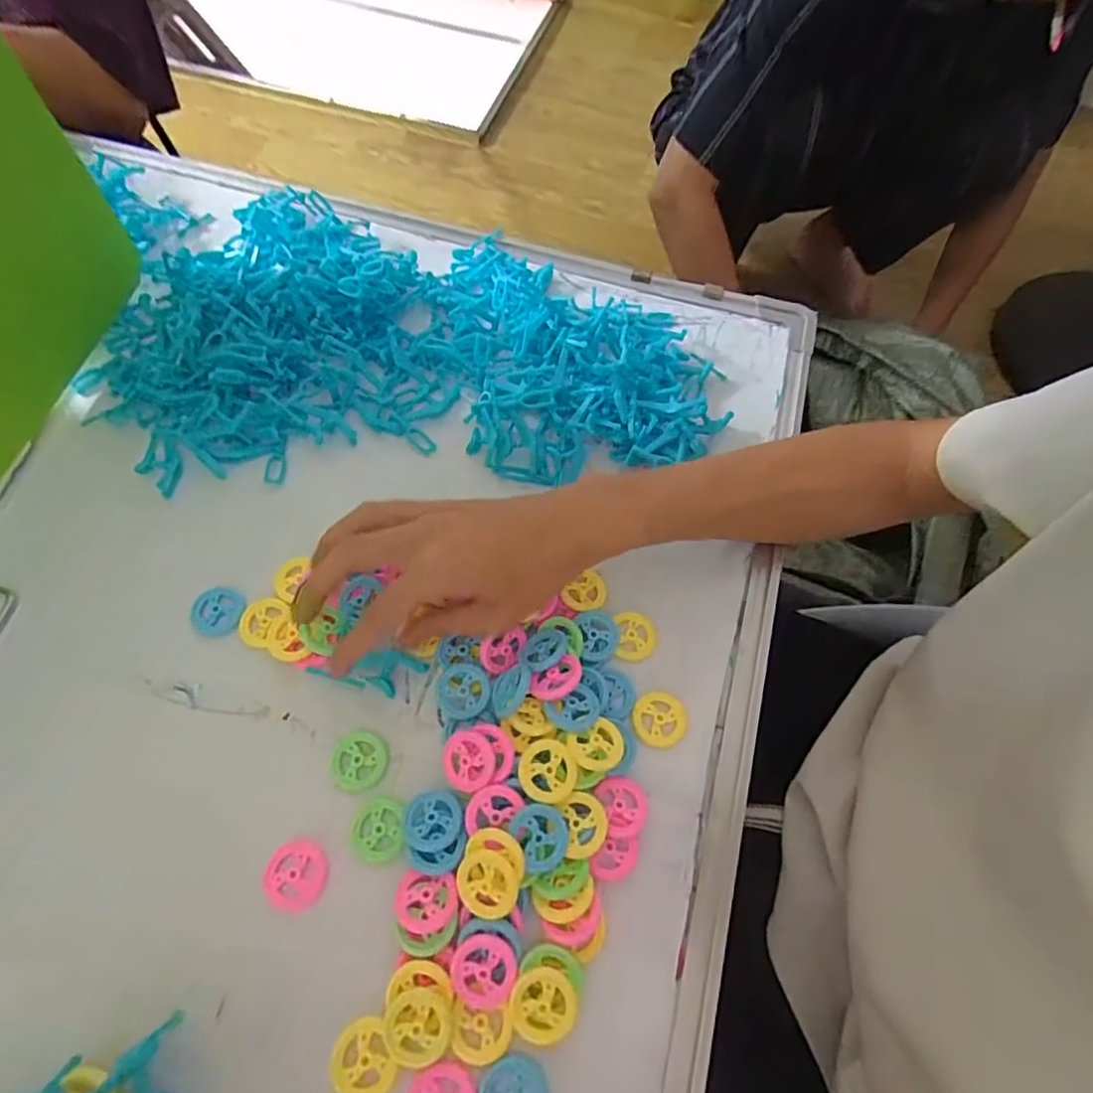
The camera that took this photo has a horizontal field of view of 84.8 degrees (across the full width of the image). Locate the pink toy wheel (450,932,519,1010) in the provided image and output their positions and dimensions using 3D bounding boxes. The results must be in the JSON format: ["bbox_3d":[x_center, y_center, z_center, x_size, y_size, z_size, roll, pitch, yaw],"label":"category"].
[{"bbox_3d":[-0.028,0.192,0.271,0.029,0.004,0.029,0,79,2],"label":"pink toy wheel"}]

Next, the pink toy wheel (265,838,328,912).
[{"bbox_3d":[-0.123,0.160,0.294,0.029,0.005,0.029,1,64,-3],"label":"pink toy wheel"}]

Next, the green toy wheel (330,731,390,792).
[{"bbox_3d":[-0.100,0.114,0.319,0.029,0.005,0.029,1,64,-3],"label":"green toy wheel"}]

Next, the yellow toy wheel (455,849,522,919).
[{"bbox_3d":[-0.027,0.156,0.276,0.029,0.005,0.029,-1,86,12],"label":"yellow toy wheel"}]

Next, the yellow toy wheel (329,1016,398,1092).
[{"bbox_3d":[-0.081,0.226,0.262,0.027,0.008,0.029,1,64,-3],"label":"yellow toy wheel"}]

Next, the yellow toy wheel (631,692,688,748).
[{"bbox_3d":[0.063,0.096,0.333,0.029,0.004,0.030,1,64,-3],"label":"yellow toy wheel"}]

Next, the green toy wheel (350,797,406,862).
[{"bbox_3d":[-0.085,0.143,0.302,0.027,0.004,0.029,1,64,-3],"label":"green toy wheel"}]

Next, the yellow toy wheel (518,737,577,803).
[{"bbox_3d":[0.001,0.112,0.299,0.028,0.004,0.030,1,64,-3],"label":"yellow toy wheel"}]

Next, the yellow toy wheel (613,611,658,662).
[{"bbox_3d":[0.053,0.053,0.354,0.025,0.005,0.029,1,64,-3],"label":"yellow toy wheel"}]

